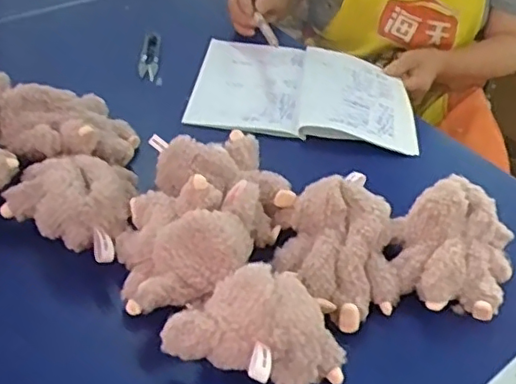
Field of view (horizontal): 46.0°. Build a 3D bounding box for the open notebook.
[{"bbox_3d":[0.058,-0.127,0.760,0.270,0.029,0.225,4,43,-3],"label":"open notebook"}]

